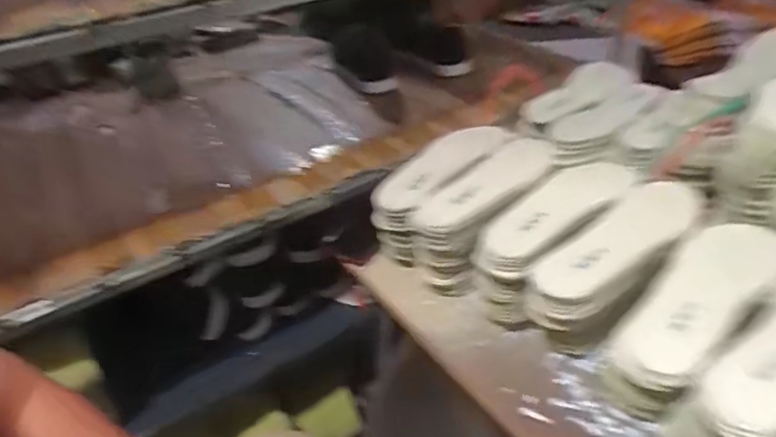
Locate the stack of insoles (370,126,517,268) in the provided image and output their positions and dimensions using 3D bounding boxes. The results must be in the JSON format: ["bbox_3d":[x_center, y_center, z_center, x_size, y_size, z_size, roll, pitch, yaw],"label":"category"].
[{"bbox_3d":[0.080,-0.036,0.741,0.082,0.113,0.247,26,47,34],"label":"stack of insoles"}]

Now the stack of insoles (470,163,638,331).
[{"bbox_3d":[0.206,0.014,0.636,0.261,0.107,0.087,-41,48,-19],"label":"stack of insoles"}]

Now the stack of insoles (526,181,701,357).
[{"bbox_3d":[0.259,0.052,0.581,0.246,0.098,0.086,-39,47,-19],"label":"stack of insoles"}]

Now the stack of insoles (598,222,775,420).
[{"bbox_3d":[0.317,0.088,0.529,0.260,0.087,0.087,-38,47,-17],"label":"stack of insoles"}]

